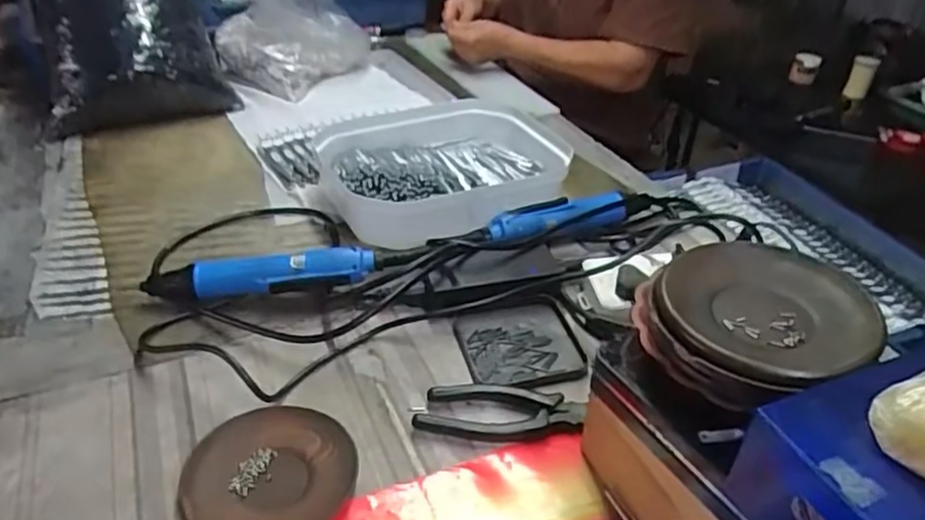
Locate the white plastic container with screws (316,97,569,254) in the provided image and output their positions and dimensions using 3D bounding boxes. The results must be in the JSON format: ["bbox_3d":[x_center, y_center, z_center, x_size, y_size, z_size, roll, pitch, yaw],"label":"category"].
[{"bbox_3d":[-0.013,-0.105,0.783,0.272,0.067,0.234,-11,37,-18],"label":"white plastic container with screws"}]

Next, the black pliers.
[{"bbox_3d":[0.030,0.118,0.523,0.132,0.010,0.043,1,35,-2],"label":"black pliers"}]

